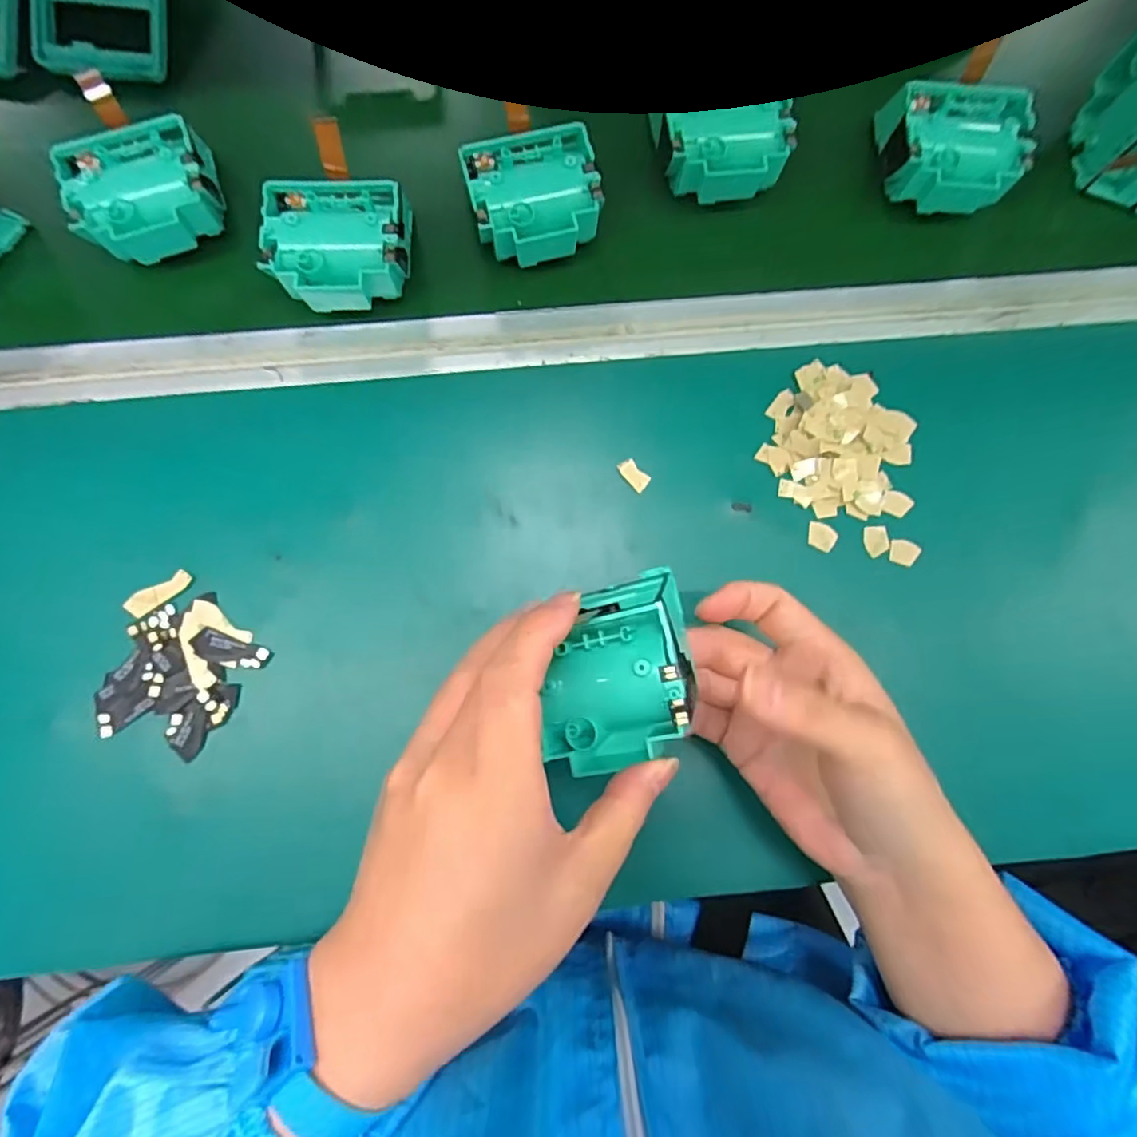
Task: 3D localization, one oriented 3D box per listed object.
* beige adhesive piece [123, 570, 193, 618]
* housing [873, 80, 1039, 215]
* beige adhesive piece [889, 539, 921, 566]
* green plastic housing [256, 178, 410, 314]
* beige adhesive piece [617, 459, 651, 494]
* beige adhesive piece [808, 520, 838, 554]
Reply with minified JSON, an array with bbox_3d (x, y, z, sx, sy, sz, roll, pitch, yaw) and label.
[{"bbox_3d":[-0.222,0.014,0.331,0.035,0.004,0.012,-33,84,-5],"label":"beige adhesive piece"},{"bbox_3d":[0.228,-0.249,0.366,0.074,0.035,0.071,8,86,-5],"label":"housing"},{"bbox_3d":[0.193,-0.010,0.349,0.015,0.004,0.014,18,82,2],"label":"beige adhesive piece"},{"bbox_3d":[-0.127,-0.182,0.349,0.081,0.036,0.069,-2,81,-2],"label":"green plastic housing"},{"bbox_3d":[0.038,-0.054,0.350,0.011,0.004,0.020,-44,85,-6],"label":"beige adhesive piece"},{"bbox_3d":[0.145,-0.019,0.350,0.016,0.004,0.014,25,83,3],"label":"beige adhesive piece"}]

